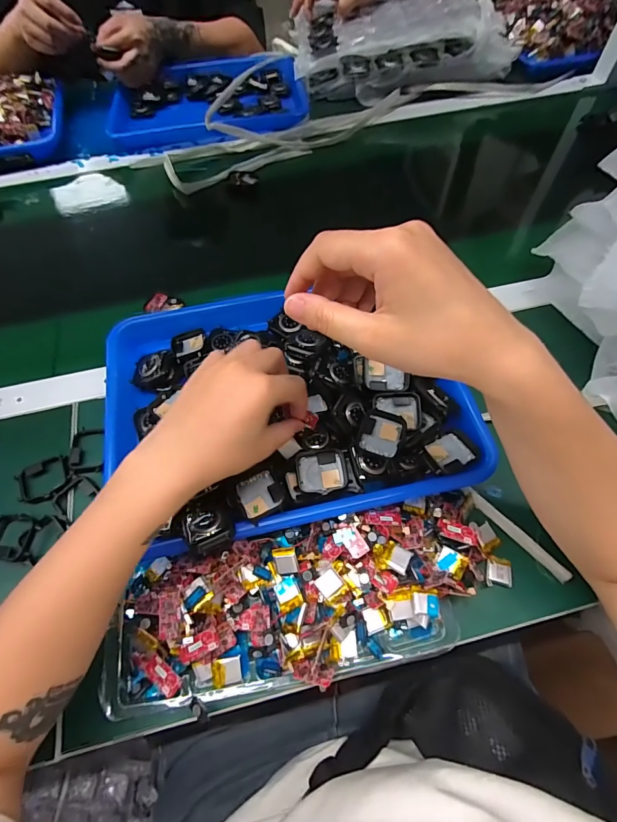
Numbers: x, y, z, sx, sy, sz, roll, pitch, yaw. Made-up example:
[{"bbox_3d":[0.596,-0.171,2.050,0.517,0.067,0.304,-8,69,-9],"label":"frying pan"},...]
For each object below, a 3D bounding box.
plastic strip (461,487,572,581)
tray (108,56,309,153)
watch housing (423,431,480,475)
[{"bbox_3d":[0.172,0.101,0.334,0.012,0.010,0.098,-39,66,-18],"label":"plastic strip"},{"bbox_3d":[-0.172,-0.541,0.691,0.320,0.034,0.265,-7,60,-2],"label":"tray"},{"bbox_3d":[0.119,0.036,0.338,0.044,0.009,0.035,-21,49,-20],"label":"watch housing"}]

